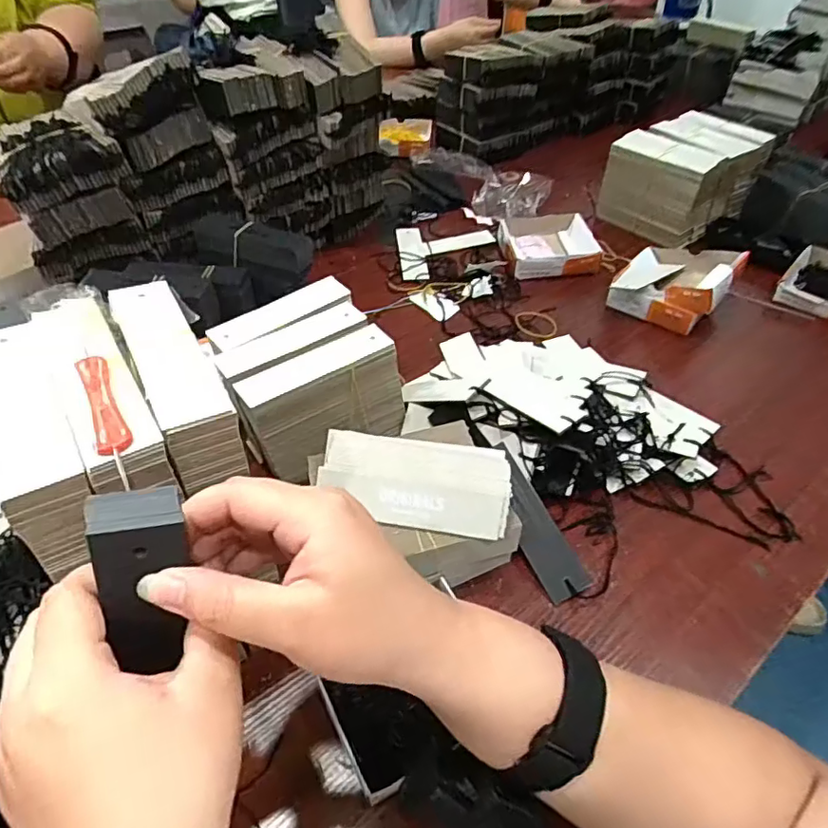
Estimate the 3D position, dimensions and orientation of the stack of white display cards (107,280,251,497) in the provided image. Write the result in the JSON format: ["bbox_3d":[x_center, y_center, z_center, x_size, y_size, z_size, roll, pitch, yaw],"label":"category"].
[{"bbox_3d":[-0.128,-0.019,0.317,0.034,0.041,0.136,-23,50,-21],"label":"stack of white display cards"}]

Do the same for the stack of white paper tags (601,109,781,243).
[{"bbox_3d":[0.378,-0.333,0.830,0.180,0.110,0.142,-30,53,-26],"label":"stack of white paper tags"}]

